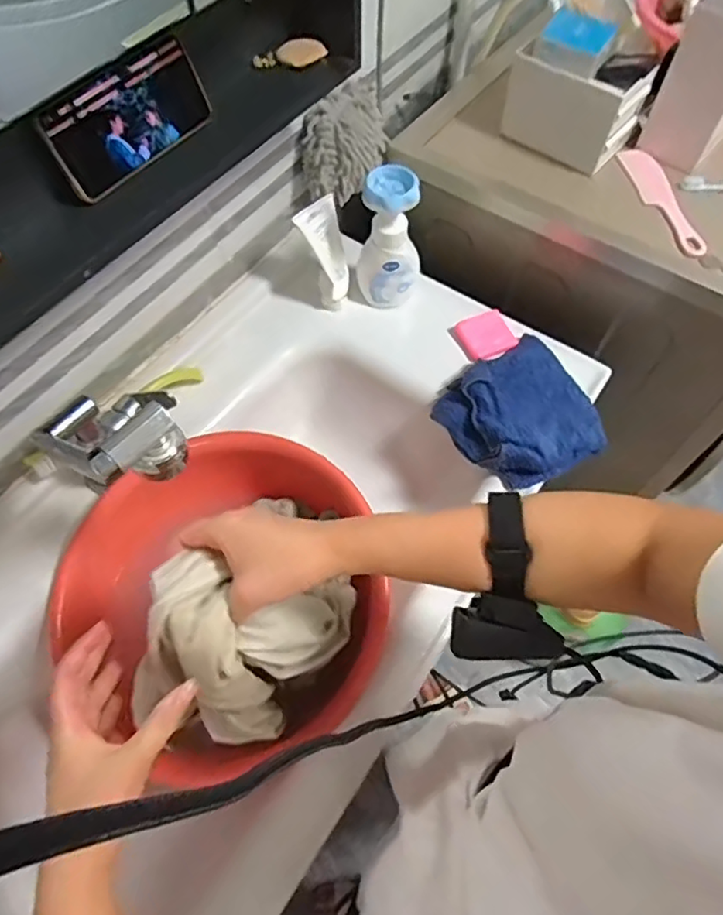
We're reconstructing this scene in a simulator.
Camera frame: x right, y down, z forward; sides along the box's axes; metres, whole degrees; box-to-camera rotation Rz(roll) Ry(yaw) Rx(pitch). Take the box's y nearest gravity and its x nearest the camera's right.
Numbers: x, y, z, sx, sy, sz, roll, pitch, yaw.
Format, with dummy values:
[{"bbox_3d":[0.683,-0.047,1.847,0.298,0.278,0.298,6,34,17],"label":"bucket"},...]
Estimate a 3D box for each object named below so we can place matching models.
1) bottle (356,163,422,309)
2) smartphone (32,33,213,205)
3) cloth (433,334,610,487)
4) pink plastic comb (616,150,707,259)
[{"bbox_3d":[0.038,-0.290,0.798,0.082,0.182,0.067,4,60,2],"label":"bottle"},{"bbox_3d":[-0.208,-0.310,0.539,0.010,0.075,0.169,23,63,36],"label":"smartphone"},{"bbox_3d":[0.211,-0.059,0.758,0.181,0.042,0.176,-31,65,-17],"label":"cloth"},{"bbox_3d":[0.409,-0.353,0.805,0.045,0.010,0.210,-9,61,-5],"label":"pink plastic comb"}]

